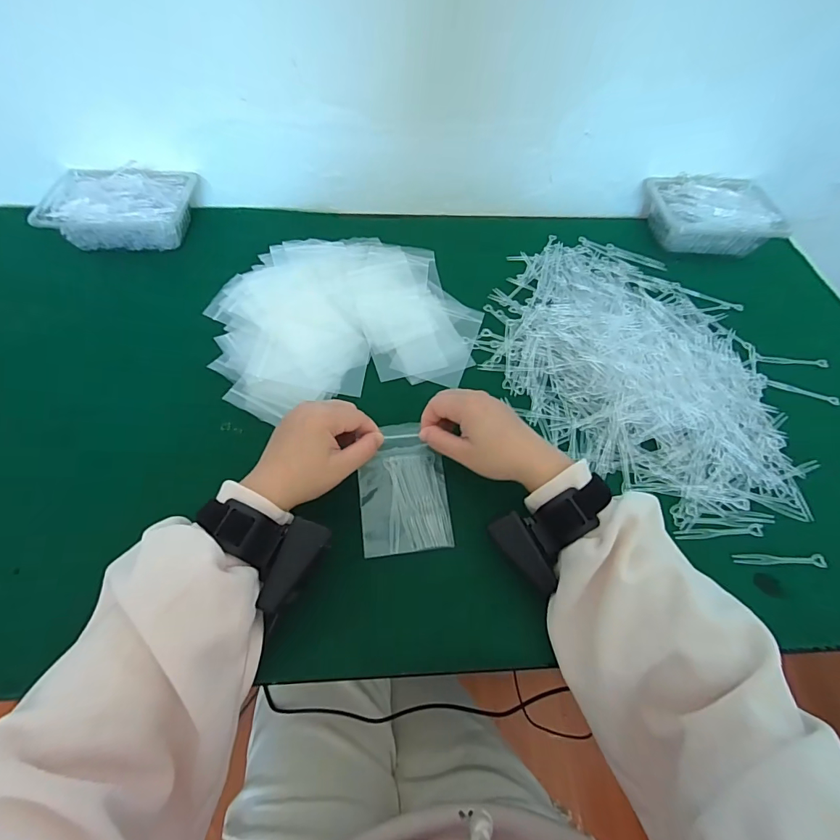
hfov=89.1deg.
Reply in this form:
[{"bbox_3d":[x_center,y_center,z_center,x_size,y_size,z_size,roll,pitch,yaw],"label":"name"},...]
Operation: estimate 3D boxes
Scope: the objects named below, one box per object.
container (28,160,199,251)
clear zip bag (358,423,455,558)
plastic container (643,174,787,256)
[{"bbox_3d":[-0.397,-0.284,0.576,0.175,0.058,0.122,0,57,-4],"label":"container"},{"bbox_3d":[-0.015,0.062,0.394,0.079,0.004,0.116,-4,73,-10],"label":"clear zip bag"},{"bbox_3d":[0.424,-0.300,0.629,0.173,0.066,0.124,3,57,-2],"label":"plastic container"}]

